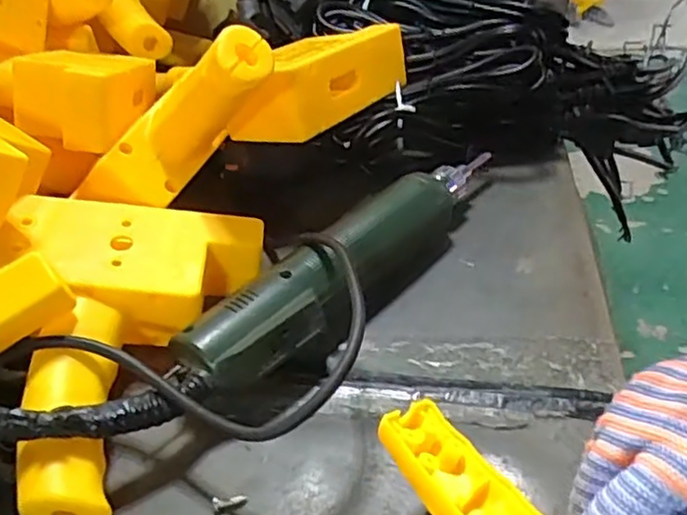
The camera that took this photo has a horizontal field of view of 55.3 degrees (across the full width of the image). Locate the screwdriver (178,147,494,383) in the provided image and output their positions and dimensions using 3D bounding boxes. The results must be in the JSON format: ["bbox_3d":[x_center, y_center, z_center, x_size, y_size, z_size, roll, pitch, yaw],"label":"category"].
[{"bbox_3d":[0.009,-0.003,0.356,0.049,0.039,0.235,25,45,29],"label":"screwdriver"}]

